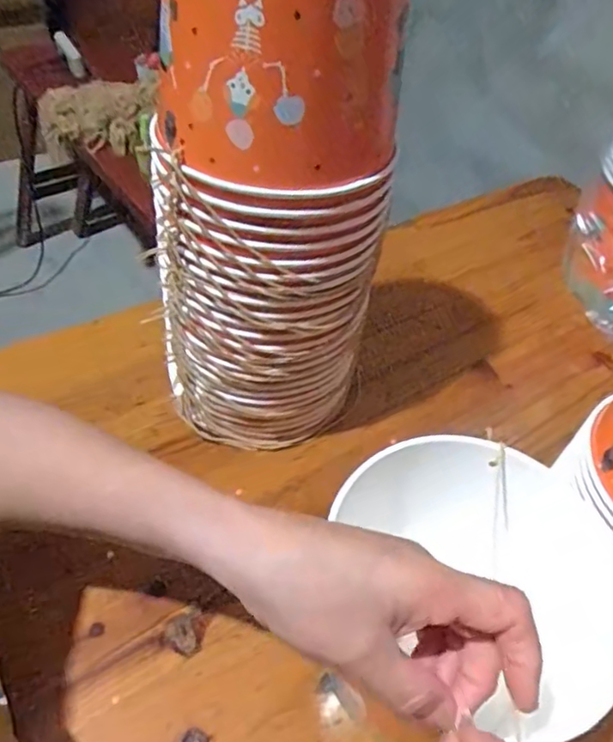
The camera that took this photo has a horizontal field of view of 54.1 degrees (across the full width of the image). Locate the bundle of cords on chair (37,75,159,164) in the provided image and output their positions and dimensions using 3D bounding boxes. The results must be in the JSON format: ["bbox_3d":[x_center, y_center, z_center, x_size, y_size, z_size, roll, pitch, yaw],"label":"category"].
[{"bbox_3d":[-0.441,-0.524,1.273,0.302,0.146,0.140,-8,45,18],"label":"bundle of cords on chair"}]

